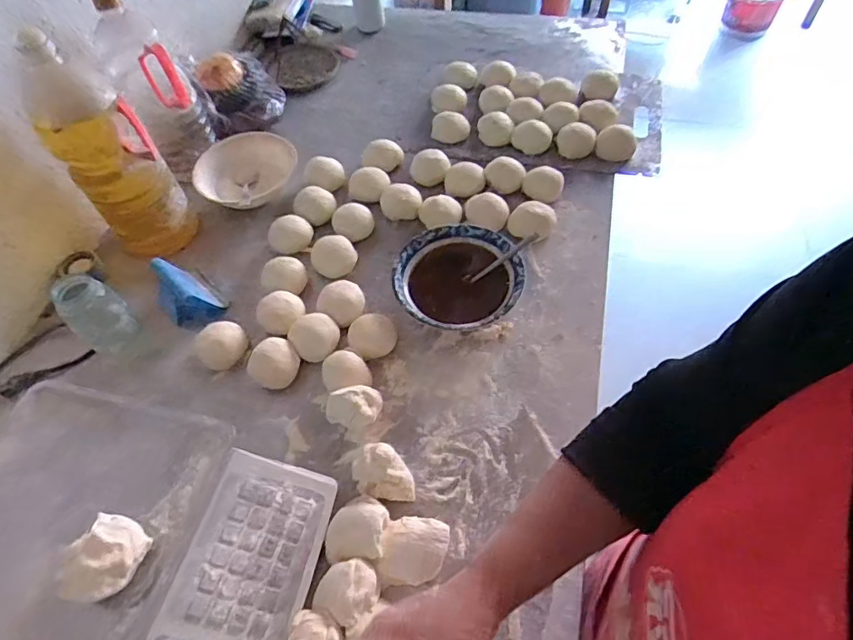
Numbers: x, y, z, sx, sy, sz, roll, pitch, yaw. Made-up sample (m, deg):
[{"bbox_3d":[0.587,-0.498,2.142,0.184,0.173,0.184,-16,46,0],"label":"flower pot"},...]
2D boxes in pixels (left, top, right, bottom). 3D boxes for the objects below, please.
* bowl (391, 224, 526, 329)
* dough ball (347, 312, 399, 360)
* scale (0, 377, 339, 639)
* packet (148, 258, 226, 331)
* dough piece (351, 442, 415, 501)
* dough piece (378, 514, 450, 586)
[{"bbox_3d":[0.046,-0.052,0.728,0.168,0.059,0.168,-2,55,3],"label":"bowl"},{"bbox_3d":[-0.072,0.020,0.700,0.068,0.040,0.057,-19,56,-9],"label":"dough ball"},{"bbox_3d":[-0.310,0.249,0.479,0.348,0.112,0.337,10,56,11],"label":"scale"},{"bbox_3d":[-0.350,-0.038,0.754,0.098,0.074,0.072,35,64,25],"label":"packet"},{"bbox_3d":[-0.046,0.171,0.587,0.070,0.049,0.051,7,56,9],"label":"dough piece"},{"bbox_3d":[-0.011,0.240,0.545,0.065,0.040,0.063,5,56,8],"label":"dough piece"}]

